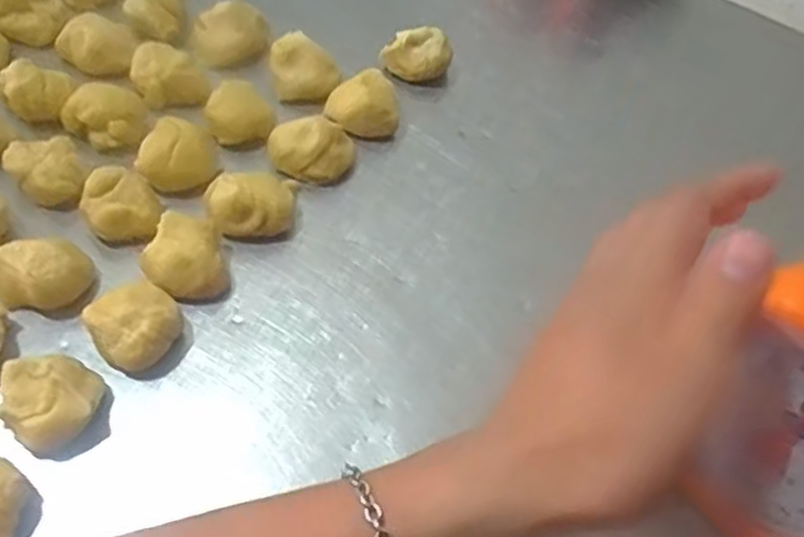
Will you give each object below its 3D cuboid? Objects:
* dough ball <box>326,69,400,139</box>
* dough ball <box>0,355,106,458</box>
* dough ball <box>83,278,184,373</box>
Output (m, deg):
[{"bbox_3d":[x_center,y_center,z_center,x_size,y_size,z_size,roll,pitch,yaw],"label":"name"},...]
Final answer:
[{"bbox_3d":[-0.024,-0.096,0.456,0.040,0.030,0.032,-11,56,-15],"label":"dough ball"},{"bbox_3d":[-0.155,0.058,0.334,0.037,0.025,0.039,3,54,-4],"label":"dough ball"},{"bbox_3d":[-0.125,0.029,0.359,0.039,0.032,0.035,-19,58,-19],"label":"dough ball"}]

